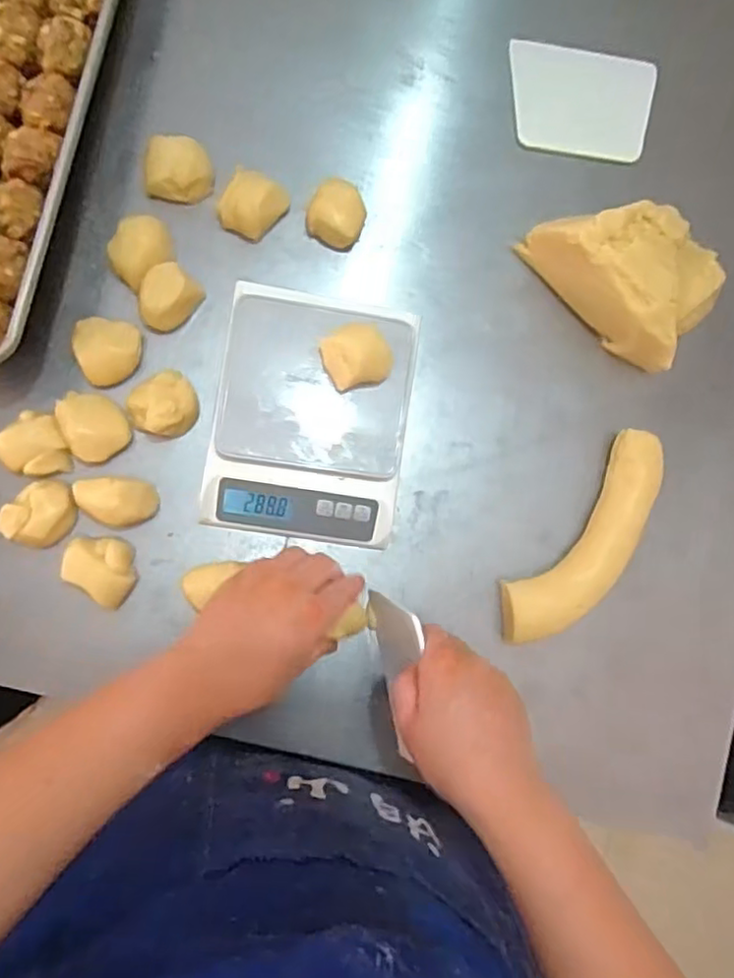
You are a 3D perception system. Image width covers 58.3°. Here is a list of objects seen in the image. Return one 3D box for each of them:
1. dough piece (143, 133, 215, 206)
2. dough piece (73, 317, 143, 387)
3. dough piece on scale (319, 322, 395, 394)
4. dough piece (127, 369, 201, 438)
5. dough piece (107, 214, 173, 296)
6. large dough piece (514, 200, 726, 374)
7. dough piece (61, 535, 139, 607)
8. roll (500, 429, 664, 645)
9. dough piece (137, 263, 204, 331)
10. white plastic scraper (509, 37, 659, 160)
[{"bbox_3d":[-0.146,-0.246,0.511,0.050,0.030,0.042,3,86,-6],"label":"dough piece"},{"bbox_3d":[-0.197,-0.102,0.498,0.044,0.027,0.047,9,85,-6],"label":"dough piece"},{"bbox_3d":[-0.004,-0.096,0.477,0.052,0.042,0.039,-14,88,-7],"label":"dough piece on scale"},{"bbox_3d":[-0.153,-0.063,0.504,0.049,0.033,0.045,0,86,-6],"label":"dough piece"},{"bbox_3d":[-0.172,-0.183,0.506,0.040,0.027,0.055,42,83,-2],"label":"dough piece"},{"bbox_3d":[0.206,-0.178,0.529,0.153,0.061,0.098,39,83,-2],"label":"large dough piece"},{"bbox_3d":[-0.198,0.057,0.492,0.058,0.039,0.047,37,83,-3],"label":"dough piece"},{"bbox_3d":[0.176,0.043,0.528,0.057,0.034,0.191,41,83,-2],"label":"roll"},{"bbox_3d":[-0.154,-0.147,0.509,0.042,0.036,0.052,38,83,-2],"label":"dough piece"},{"bbox_3d":[0.188,-0.338,0.576,0.127,0.007,0.086,3,95,-7],"label":"white plastic scraper"}]

